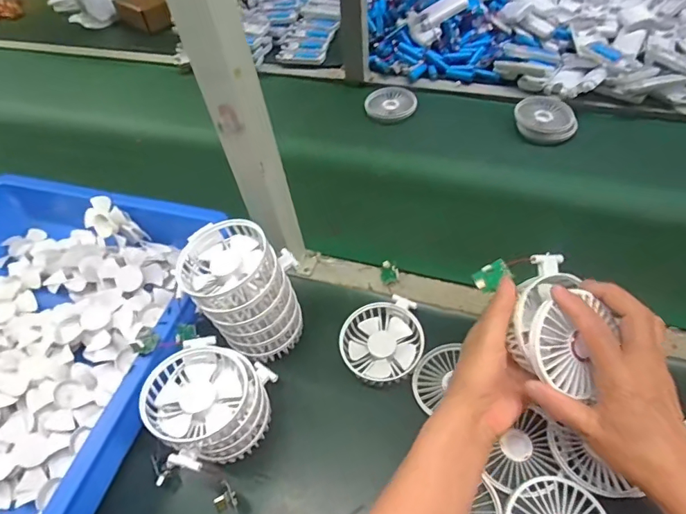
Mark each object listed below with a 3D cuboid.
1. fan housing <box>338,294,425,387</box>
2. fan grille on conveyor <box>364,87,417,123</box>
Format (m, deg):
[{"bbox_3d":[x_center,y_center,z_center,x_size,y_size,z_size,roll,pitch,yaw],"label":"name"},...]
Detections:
[{"bbox_3d":[0.044,0.096,0.506,0.091,0.033,0.085,-3,51,4],"label":"fan housing"},{"bbox_3d":[0.083,-0.264,0.785,0.087,0.025,0.074,-5,51,2],"label":"fan grille on conveyor"}]

